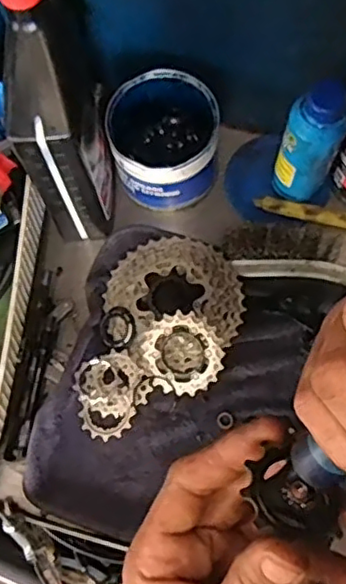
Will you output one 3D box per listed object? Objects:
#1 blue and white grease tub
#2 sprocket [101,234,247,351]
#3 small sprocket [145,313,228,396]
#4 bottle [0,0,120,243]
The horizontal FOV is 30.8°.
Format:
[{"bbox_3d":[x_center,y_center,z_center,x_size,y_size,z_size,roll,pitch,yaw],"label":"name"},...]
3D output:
[{"bbox_3d":[-0.009,-0.146,0.607,0.101,0.092,0.115,0,69,3],"label":"blue and white grease tub"},{"bbox_3d":[0.004,0.002,0.590,0.118,0.023,0.127,-1,69,3],"label":"sprocket"},{"bbox_3d":[0.012,0.055,0.566,0.070,0.012,0.064,0,92,8],"label":"small sprocket"},{"bbox_3d":[-0.087,-0.137,0.517,0.057,0.256,0.105,0,69,4],"label":"bottle"}]

